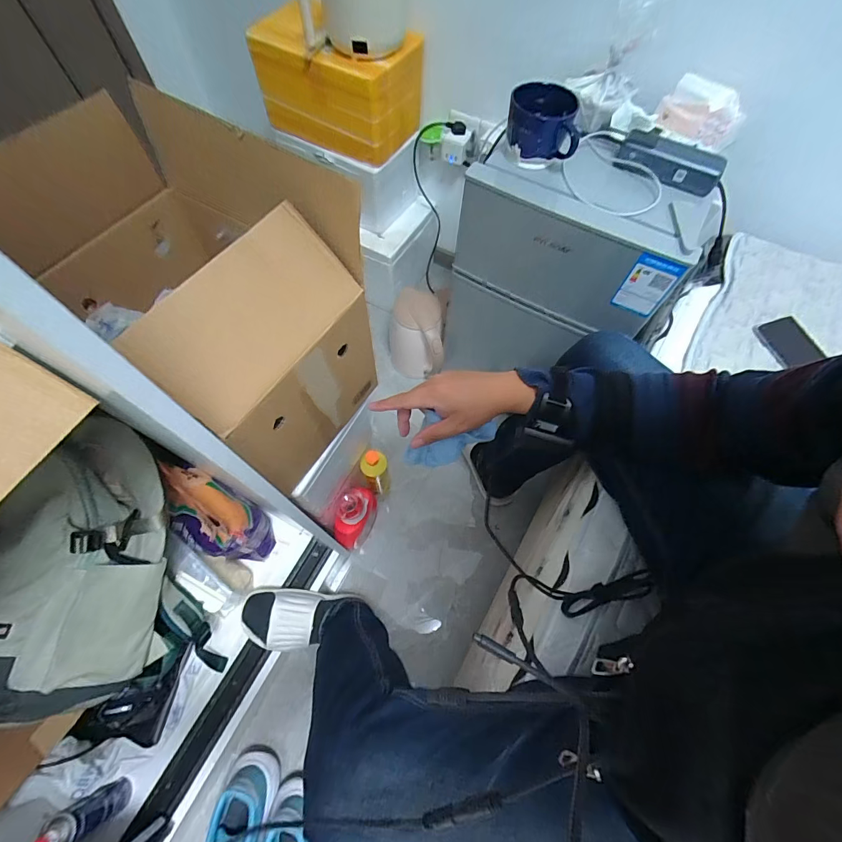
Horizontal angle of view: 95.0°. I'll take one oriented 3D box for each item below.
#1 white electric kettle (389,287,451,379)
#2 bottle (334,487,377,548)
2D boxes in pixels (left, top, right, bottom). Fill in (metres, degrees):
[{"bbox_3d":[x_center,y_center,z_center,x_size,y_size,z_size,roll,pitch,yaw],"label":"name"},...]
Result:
[{"bbox_3d":[-0.001,-0.242,1.111,0.151,0.239,0.138,11,65,3],"label":"white electric kettle"},{"bbox_3d":[-0.145,0.225,0.895,0.064,0.259,0.133,20,66,8],"label":"bottle"}]

